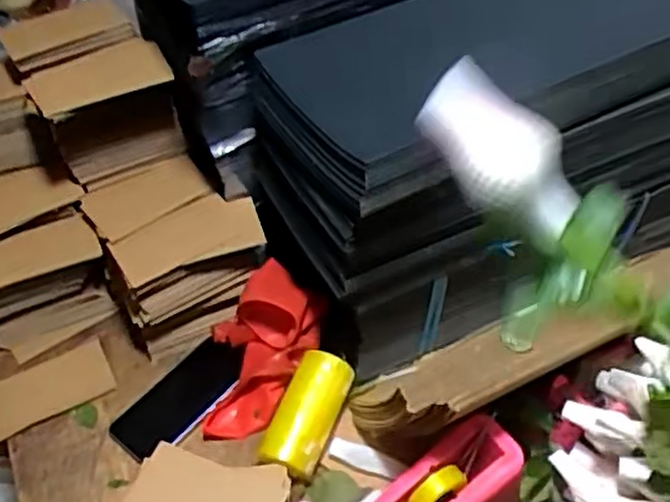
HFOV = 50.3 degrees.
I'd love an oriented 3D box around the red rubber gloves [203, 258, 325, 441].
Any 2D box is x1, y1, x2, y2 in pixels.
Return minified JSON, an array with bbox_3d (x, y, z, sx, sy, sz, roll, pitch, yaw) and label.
[{"bbox_3d":[-0.092,0.113,0.797,0.116,0.063,0.196,17,83,19],"label":"red rubber gloves"}]

